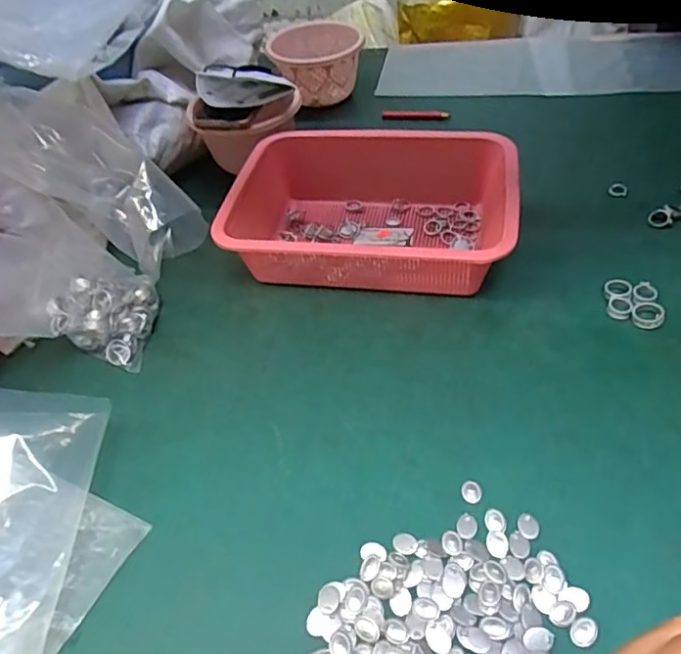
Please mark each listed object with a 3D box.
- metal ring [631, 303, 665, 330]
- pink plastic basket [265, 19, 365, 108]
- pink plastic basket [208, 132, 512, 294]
[{"bbox_3d":[0.292,-0.011,0.552,0.028,0.009,0.029,-4,46,4],"label":"metal ring"},{"bbox_3d":[-0.037,-0.410,0.907,0.137,0.085,0.112,-13,46,-5],"label":"pink plastic basket"},{"bbox_3d":[0.035,-0.124,0.646,0.303,0.081,0.201,1,47,9],"label":"pink plastic basket"}]

